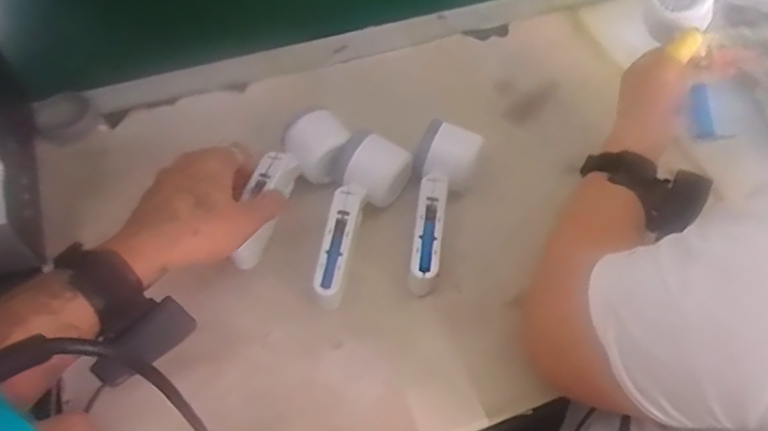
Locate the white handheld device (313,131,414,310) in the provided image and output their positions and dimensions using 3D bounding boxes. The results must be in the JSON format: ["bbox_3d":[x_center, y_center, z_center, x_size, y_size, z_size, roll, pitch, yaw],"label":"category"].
[{"bbox_3d":[-0.023,0.004,0.556,0.069,0.052,0.158,13,58,3],"label":"white handheld device"}]

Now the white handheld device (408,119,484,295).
[{"bbox_3d":[0.044,-0.011,0.566,0.056,0.053,0.156,17,58,6],"label":"white handheld device"}]

